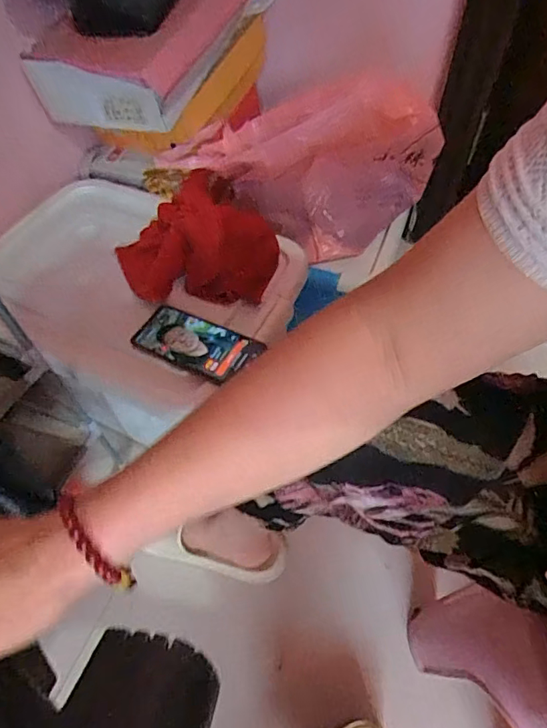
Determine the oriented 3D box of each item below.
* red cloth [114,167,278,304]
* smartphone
[{"bbox_3d":[-0.115,-0.177,0.694,0.230,0.098,0.150,3,54,4],"label":"red cloth"},{"bbox_3d":[-0.103,-0.028,0.637,0.154,0.013,0.079,24,58,18],"label":"smartphone"}]

